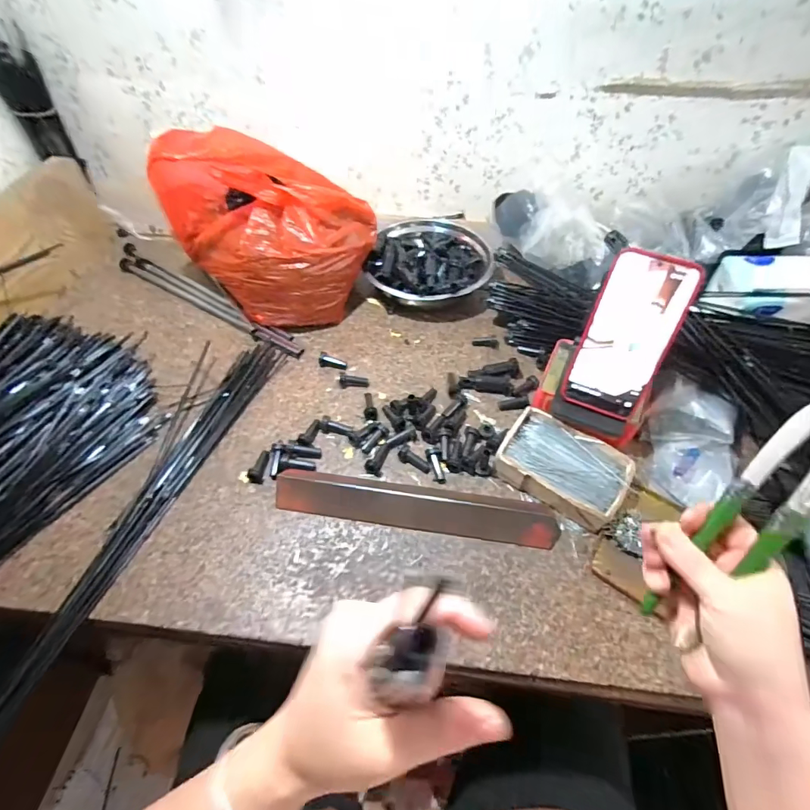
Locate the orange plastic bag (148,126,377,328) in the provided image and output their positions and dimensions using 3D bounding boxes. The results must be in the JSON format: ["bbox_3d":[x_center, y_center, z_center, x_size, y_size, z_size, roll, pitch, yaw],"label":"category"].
[{"bbox_3d":[-0.197,-0.245,0.601,0.262,0.227,0.168,23,55,16],"label":"orange plastic bag"}]

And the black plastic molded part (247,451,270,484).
[{"bbox_3d":[-0.164,0.067,0.490,0.018,0.015,0.038,6,50,5],"label":"black plastic molded part"}]

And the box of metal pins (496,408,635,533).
[{"bbox_3d":[0.172,0.066,0.480,0.128,0.031,0.092,28,55,22],"label":"box of metal pins"}]

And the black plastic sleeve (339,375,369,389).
[{"bbox_3d":[-0.067,-0.031,0.580,0.038,0.016,0.013,2,53,-15],"label":"black plastic sleeve"}]

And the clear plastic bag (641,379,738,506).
[{"bbox_3d":[0.322,0.037,0.493,0.087,0.049,0.137,10,53,6],"label":"clear plastic bag"}]

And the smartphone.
[{"bbox_3d":[0.226,-0.068,0.445,0.081,0.161,0.008,21,25,14],"label":"smartphone"}]

